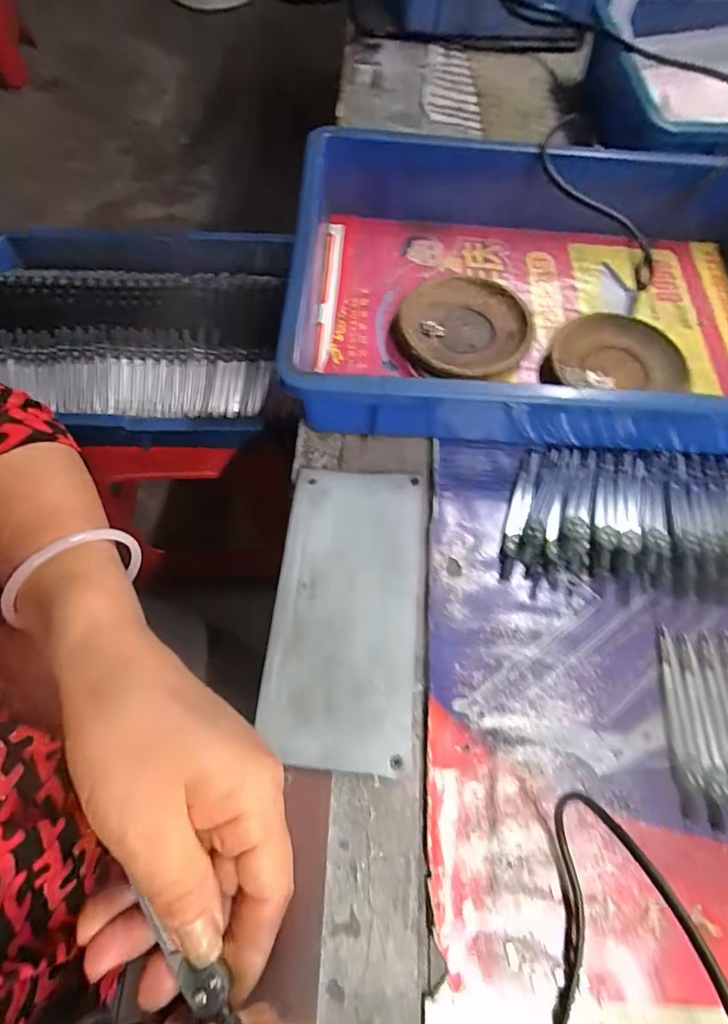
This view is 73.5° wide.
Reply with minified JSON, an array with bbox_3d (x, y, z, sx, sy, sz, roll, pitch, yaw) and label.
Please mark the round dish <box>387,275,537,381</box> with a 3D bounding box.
[{"bbox_3d":[0.087,-0.159,0.424,0.118,0.014,0.106,-2,66,-3],"label":"round dish"}]

